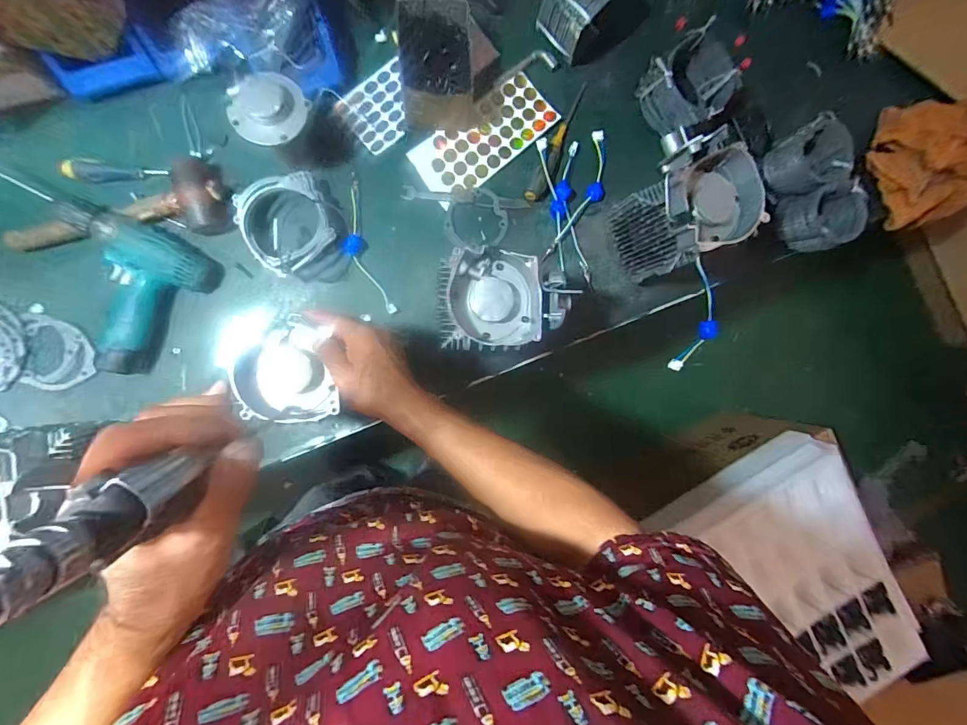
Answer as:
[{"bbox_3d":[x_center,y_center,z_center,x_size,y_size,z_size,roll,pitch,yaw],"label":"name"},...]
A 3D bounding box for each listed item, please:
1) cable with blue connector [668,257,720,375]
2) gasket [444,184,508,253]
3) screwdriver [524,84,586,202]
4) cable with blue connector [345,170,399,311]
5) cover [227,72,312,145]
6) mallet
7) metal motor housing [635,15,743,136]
[{"bbox_3d":[0.294,-0.050,0.582,0.024,0.063,0.185,-13,136,-9],"label":"cable with blue connector"},{"bbox_3d":[-0.010,-0.230,0.680,0.098,0.005,0.096,13,87,-8],"label":"gasket"},{"bbox_3d":[0.121,-0.355,0.672,0.032,0.028,0.203,25,86,-7],"label":"screwdriver"},{"bbox_3d":[-0.188,-0.180,0.654,0.045,0.026,0.218,-17,92,-9],"label":"cable with blue connector"},{"bbox_3d":[-0.269,-0.316,0.532,0.094,0.024,0.074,-2,114,-3],"label":"cover"},{"bbox_3d":[-0.507,-0.212,0.594,0.311,0.055,0.106,-15,91,-9],"label":"mallet"},{"bbox_3d":[0.322,-0.435,0.667,0.146,0.065,0.122,-36,94,-8],"label":"metal motor housing"}]

